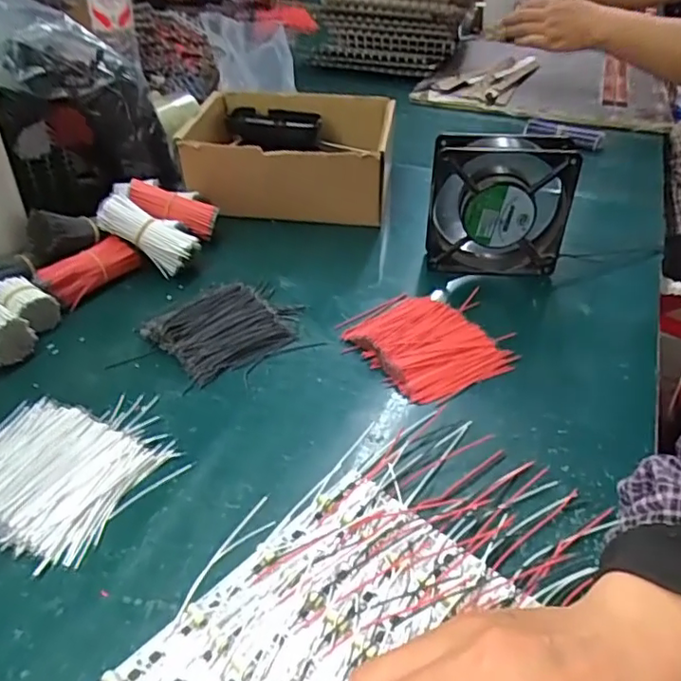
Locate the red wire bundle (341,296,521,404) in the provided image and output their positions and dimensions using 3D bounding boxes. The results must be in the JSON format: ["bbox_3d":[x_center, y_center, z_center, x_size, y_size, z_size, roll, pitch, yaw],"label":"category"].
[{"bbox_3d":[0.069,0.000,0.469,0.096,0.015,0.113,-21,42,-26],"label":"red wire bundle"}]

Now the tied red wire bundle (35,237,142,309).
[{"bbox_3d":[-0.226,-0.063,0.532,0.028,0.033,0.086,23,43,27],"label":"tied red wire bundle"}]

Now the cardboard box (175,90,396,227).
[{"bbox_3d":[-0.054,-0.210,0.668,0.217,0.086,0.173,6,38,7],"label":"cardboard box"}]

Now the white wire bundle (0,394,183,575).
[{"bbox_3d":[-0.178,0.072,0.371,0.123,0.016,0.117,17,40,20],"label":"white wire bundle"}]

